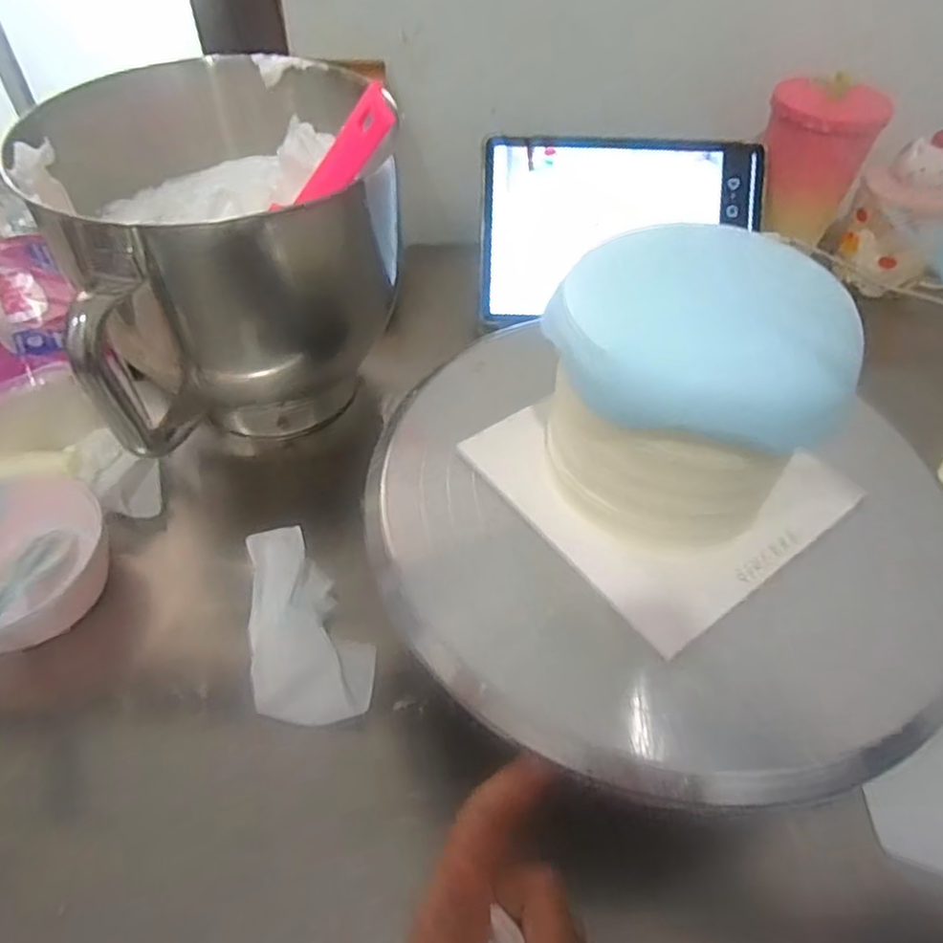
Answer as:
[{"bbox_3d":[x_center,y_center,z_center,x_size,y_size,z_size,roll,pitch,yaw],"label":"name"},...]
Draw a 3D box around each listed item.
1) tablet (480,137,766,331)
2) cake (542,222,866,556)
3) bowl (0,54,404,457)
[{"bbox_3d":[0.135,-0.217,0.604,0.249,0.161,0.011,1,6,0],"label":"tablet"},{"bbox_3d":[0.090,-0.033,0.277,0.111,0.100,0.097,33,56,23],"label":"cake"},{"bbox_3d":[-0.168,-0.136,0.491,0.222,0.220,0.210,-22,54,-19],"label":"bowl"}]

